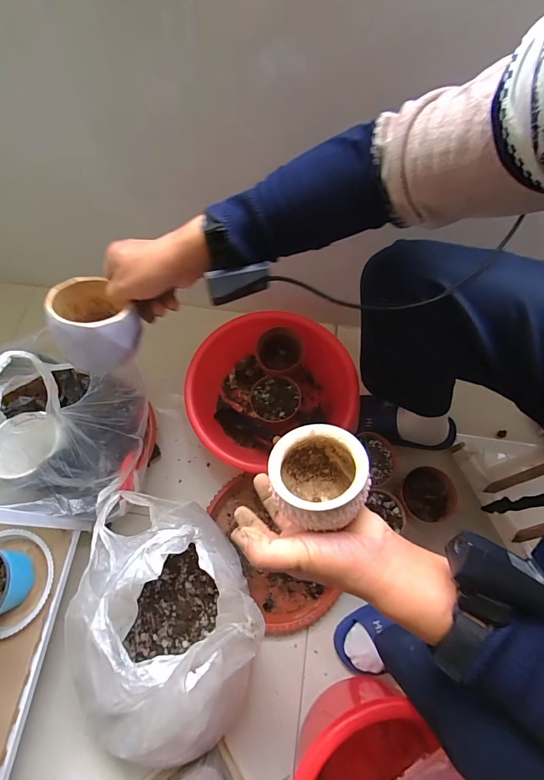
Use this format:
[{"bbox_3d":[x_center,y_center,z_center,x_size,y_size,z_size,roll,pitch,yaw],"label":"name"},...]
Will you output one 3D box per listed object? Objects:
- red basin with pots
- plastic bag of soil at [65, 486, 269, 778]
[{"bbox_3d":[0.020,0.010,0.878,0.339,0.136,0.317,0,68,-1],"label":"red basin with pots"},{"bbox_3d":[-0.164,0.362,0.605,0.274,0.285,0.365,7,68,2],"label":"plastic bag of soil"}]

